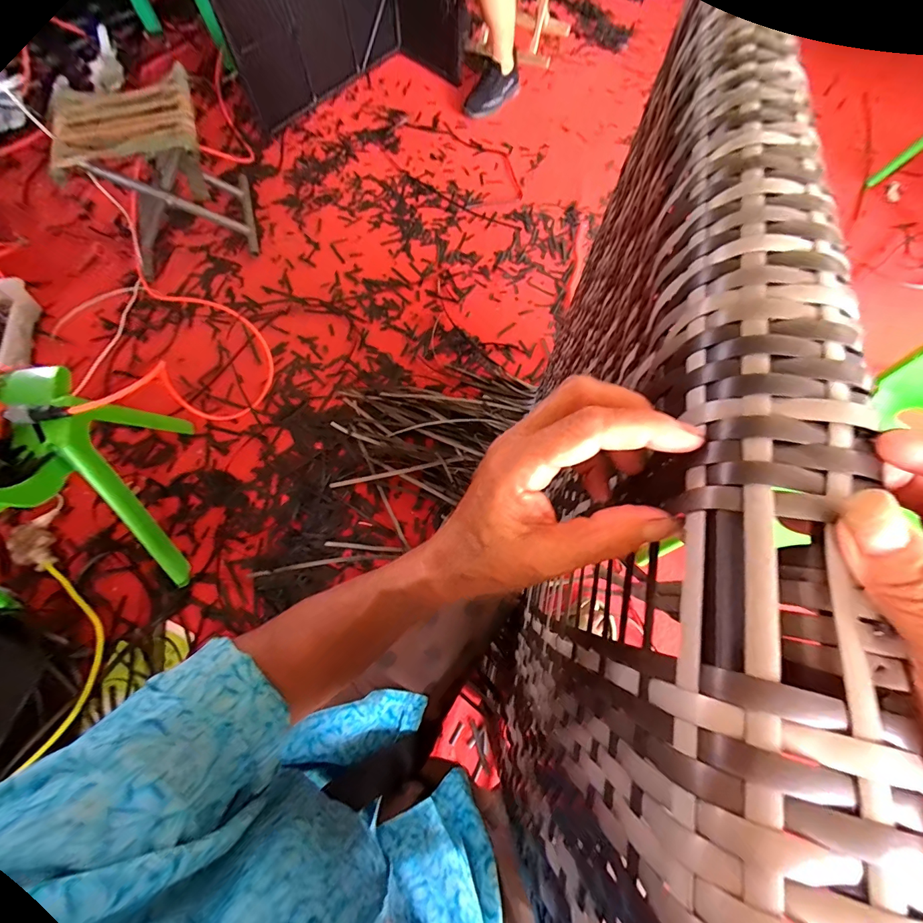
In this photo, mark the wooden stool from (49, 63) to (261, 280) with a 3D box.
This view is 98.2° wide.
[{"bbox_3d":[-0.733,-0.712,0.977,0.301,0.301,0.370,-17,70,-6],"label":"wooden stool"}]

